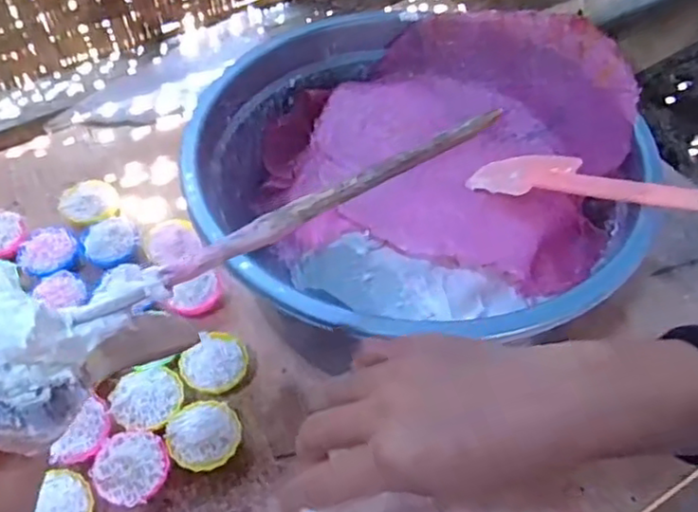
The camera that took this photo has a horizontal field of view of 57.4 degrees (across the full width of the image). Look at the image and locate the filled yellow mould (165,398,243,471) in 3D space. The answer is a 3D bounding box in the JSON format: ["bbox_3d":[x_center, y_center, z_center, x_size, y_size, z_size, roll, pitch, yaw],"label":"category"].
[{"bbox_3d":[-0.126,0.163,0.566,0.061,0.035,0.058,-1,52,1],"label":"filled yellow mould"}]

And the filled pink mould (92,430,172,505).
[{"bbox_3d":[-0.185,0.181,0.545,0.065,0.042,0.059,35,61,26],"label":"filled pink mould"}]

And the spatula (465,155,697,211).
[{"bbox_3d":[0.211,-0.065,0.571,0.226,0.016,0.063,18,51,45],"label":"spatula"}]

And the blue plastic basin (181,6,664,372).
[{"bbox_3d":[0.062,-0.075,0.657,0.408,0.181,0.364,-4,52,-2],"label":"blue plastic basin"}]

